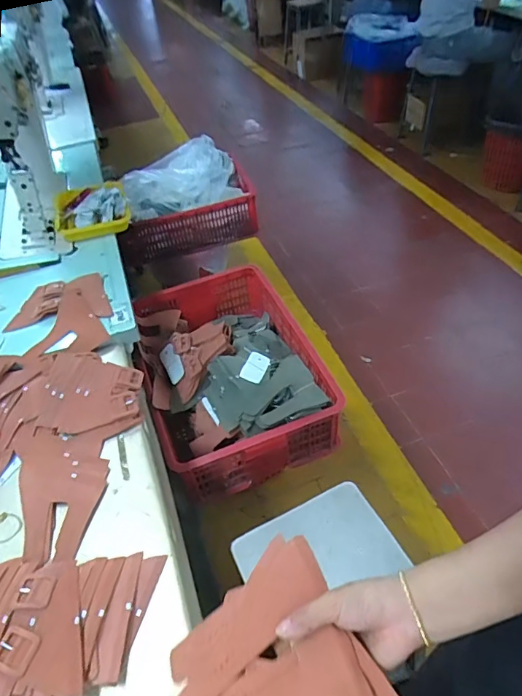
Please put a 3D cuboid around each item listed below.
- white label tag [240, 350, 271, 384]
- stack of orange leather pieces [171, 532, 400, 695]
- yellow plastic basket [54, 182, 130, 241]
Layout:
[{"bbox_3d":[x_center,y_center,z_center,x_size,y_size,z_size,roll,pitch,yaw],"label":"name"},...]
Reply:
[{"bbox_3d":[-0.013,0.046,1.123,0.055,0.008,0.100,29,47,-2],"label":"white label tag"},{"bbox_3d":[0.006,0.287,0.410,0.171,0.039,0.180,-24,48,-16],"label":"stack of orange leather pieces"},{"bbox_3d":[-0.467,-0.378,1.253,0.200,0.075,0.200,-14,46,-7],"label":"yellow plastic basket"}]

